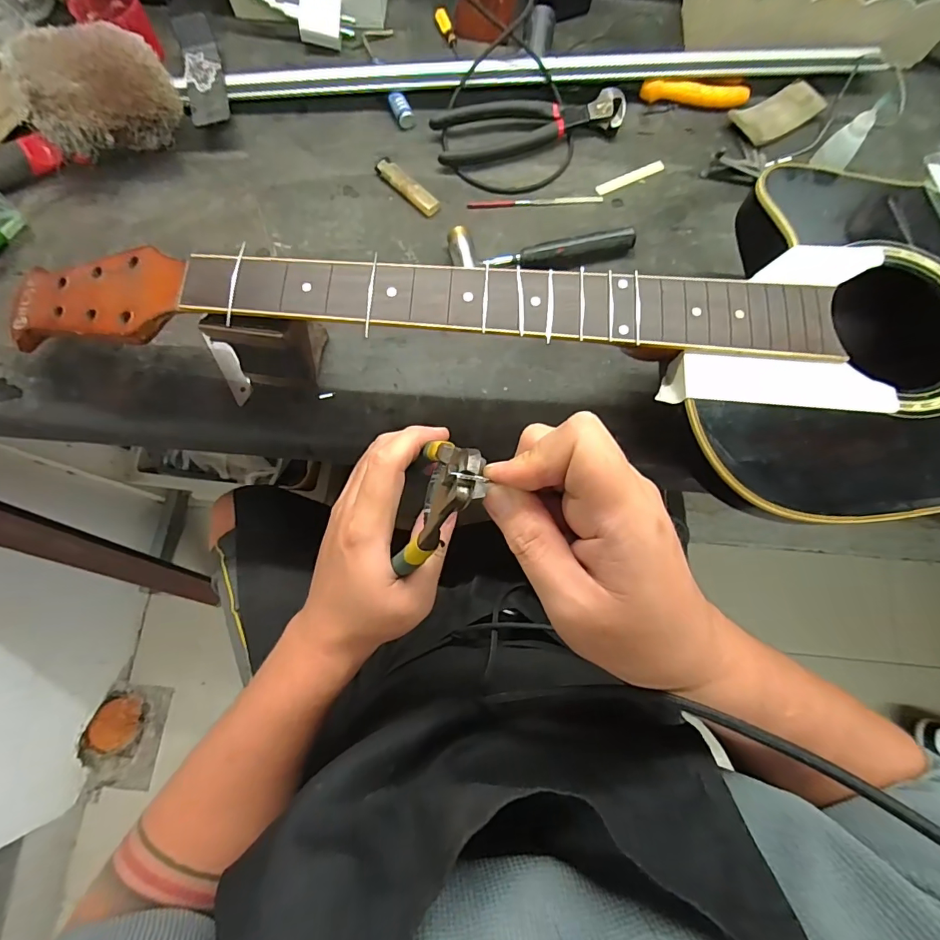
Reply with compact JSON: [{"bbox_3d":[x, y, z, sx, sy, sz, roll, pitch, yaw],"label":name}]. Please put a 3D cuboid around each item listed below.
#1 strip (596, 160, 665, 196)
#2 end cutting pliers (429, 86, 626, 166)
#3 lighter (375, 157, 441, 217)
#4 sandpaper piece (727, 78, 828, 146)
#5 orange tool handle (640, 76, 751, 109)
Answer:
[{"bbox_3d":[0.171,-0.310,0.487,0.081,0.004,0.012,-25,78,-7],"label":"strip"},{"bbox_3d":[0.062,-0.368,0.488,0.198,0.023,0.055,-13,77,-5],"label":"end cutting pliers"},{"bbox_3d":[-0.065,-0.292,0.475,0.020,0.008,0.082,-43,81,-11],"label":"lighter"},{"bbox_3d":[0.340,-0.391,0.510,0.106,0.015,0.054,-29,79,-8],"label":"sandpaper piece"},{"bbox_3d":[0.249,-0.420,0.511,0.118,0.017,0.030,0,76,-2],"label":"orange tool handle"}]

